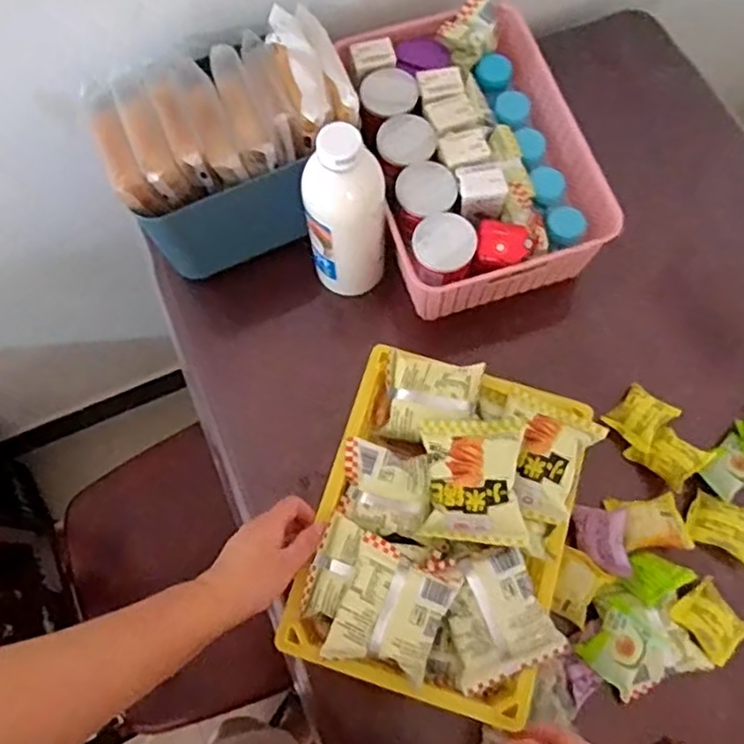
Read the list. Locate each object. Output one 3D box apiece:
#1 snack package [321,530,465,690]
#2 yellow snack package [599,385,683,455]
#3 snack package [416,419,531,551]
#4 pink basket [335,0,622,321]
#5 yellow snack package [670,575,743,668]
[{"bbox_3d":[0.016,0.203,0.560,0.089,0.024,0.101,24,74,7],"label":"snack package"},{"bbox_3d":[0.293,0.048,0.714,0.056,0.018,0.063,42,77,11],"label":"yellow snack package"},{"bbox_3d":[0.092,0.097,0.590,0.089,0.032,0.109,4,73,1],"label":"snack package"},{"bbox_3d":[0.107,-0.251,0.770,0.239,0.101,0.331,-18,74,-6],"label":"pink basket"},{"bbox_3d":[0.334,0.242,0.639,0.054,0.016,0.068,-43,78,-12],"label":"yellow snack package"}]

